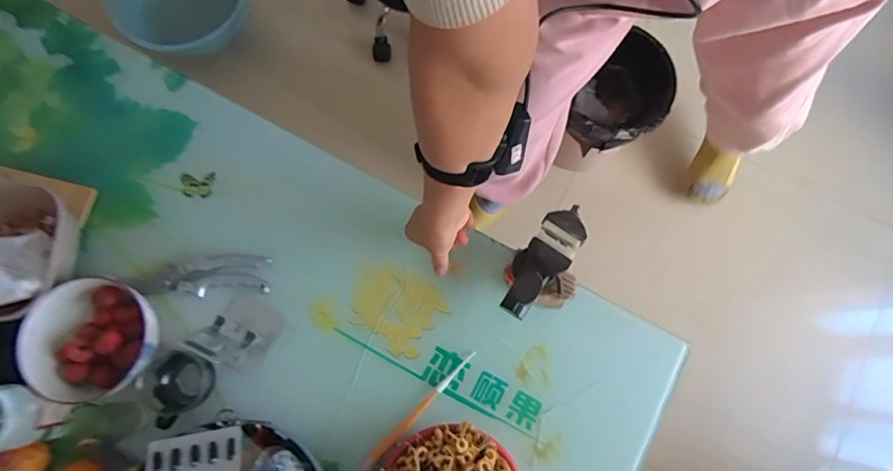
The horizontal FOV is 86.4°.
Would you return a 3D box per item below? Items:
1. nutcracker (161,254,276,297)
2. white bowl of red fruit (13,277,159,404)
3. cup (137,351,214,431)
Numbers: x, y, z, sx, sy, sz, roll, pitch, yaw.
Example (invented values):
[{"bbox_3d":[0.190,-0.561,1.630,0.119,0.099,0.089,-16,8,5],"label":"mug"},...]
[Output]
[{"bbox_3d":[-0.318,0.056,0.672,0.137,0.023,0.054,-2,77,-2],"label":"nutcracker"},{"bbox_3d":[-0.447,0.132,0.608,0.148,0.071,0.149,0,77,-1],"label":"white bowl of red fruit"},{"bbox_3d":[-0.350,0.199,0.621,0.080,0.065,0.094,30,78,6],"label":"cup"}]

